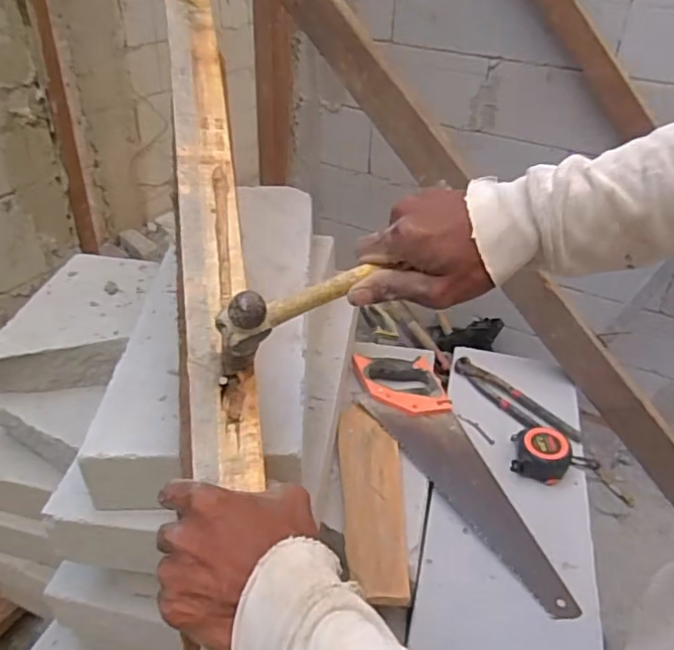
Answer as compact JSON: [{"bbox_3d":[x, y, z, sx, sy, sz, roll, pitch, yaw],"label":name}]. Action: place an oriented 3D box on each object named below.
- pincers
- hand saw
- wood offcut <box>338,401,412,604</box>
[{"bbox_3d":[0.265,0.113,0.920,0.058,0.016,0.213,-23,43,-31],"label":"pincers"},{"bbox_3d":[0.138,0.177,0.805,0.133,0.044,0.432,-9,37,-16],"label":"hand saw"},{"bbox_3d":[0.043,0.209,0.749,0.078,0.020,0.291,2,35,-1],"label":"wood offcut"}]

